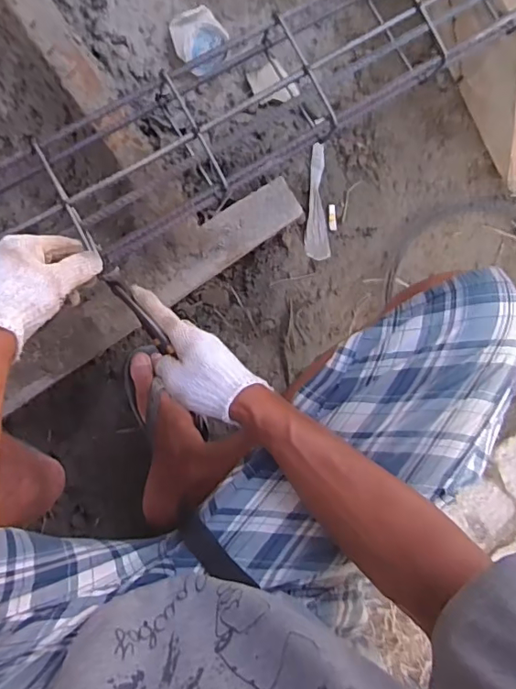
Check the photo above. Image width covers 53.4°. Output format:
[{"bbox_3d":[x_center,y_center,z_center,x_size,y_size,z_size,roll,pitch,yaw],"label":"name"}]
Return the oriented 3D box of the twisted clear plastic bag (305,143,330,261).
[{"bbox_3d":[0.096,-0.228,0.822,0.040,0.018,0.181,0,93,-7],"label":"twisted clear plastic bag"}]

